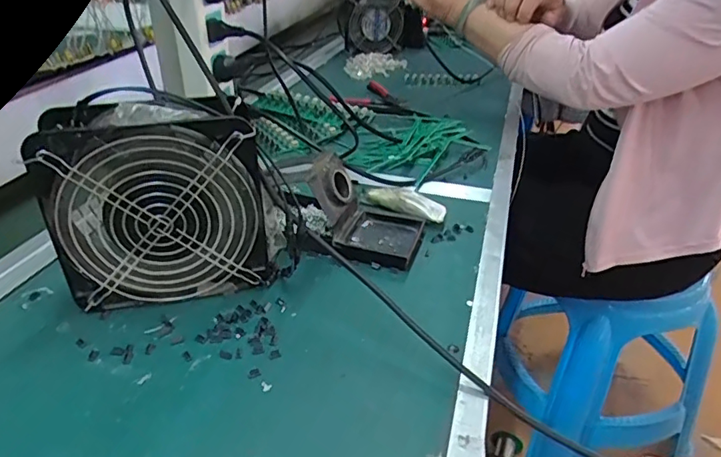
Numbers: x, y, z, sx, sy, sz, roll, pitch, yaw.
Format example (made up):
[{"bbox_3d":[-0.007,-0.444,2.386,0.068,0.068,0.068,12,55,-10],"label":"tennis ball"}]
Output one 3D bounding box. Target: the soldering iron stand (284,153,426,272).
[{"bbox_3d":[-0.009,-0.022,0.493,0.128,0.070,0.082,8,33,13],"label":"soldering iron stand"}]

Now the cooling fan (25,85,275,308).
[{"bbox_3d":[-0.148,-0.020,0.412,0.159,0.155,0.057,-7,33,-10],"label":"cooling fan"}]

